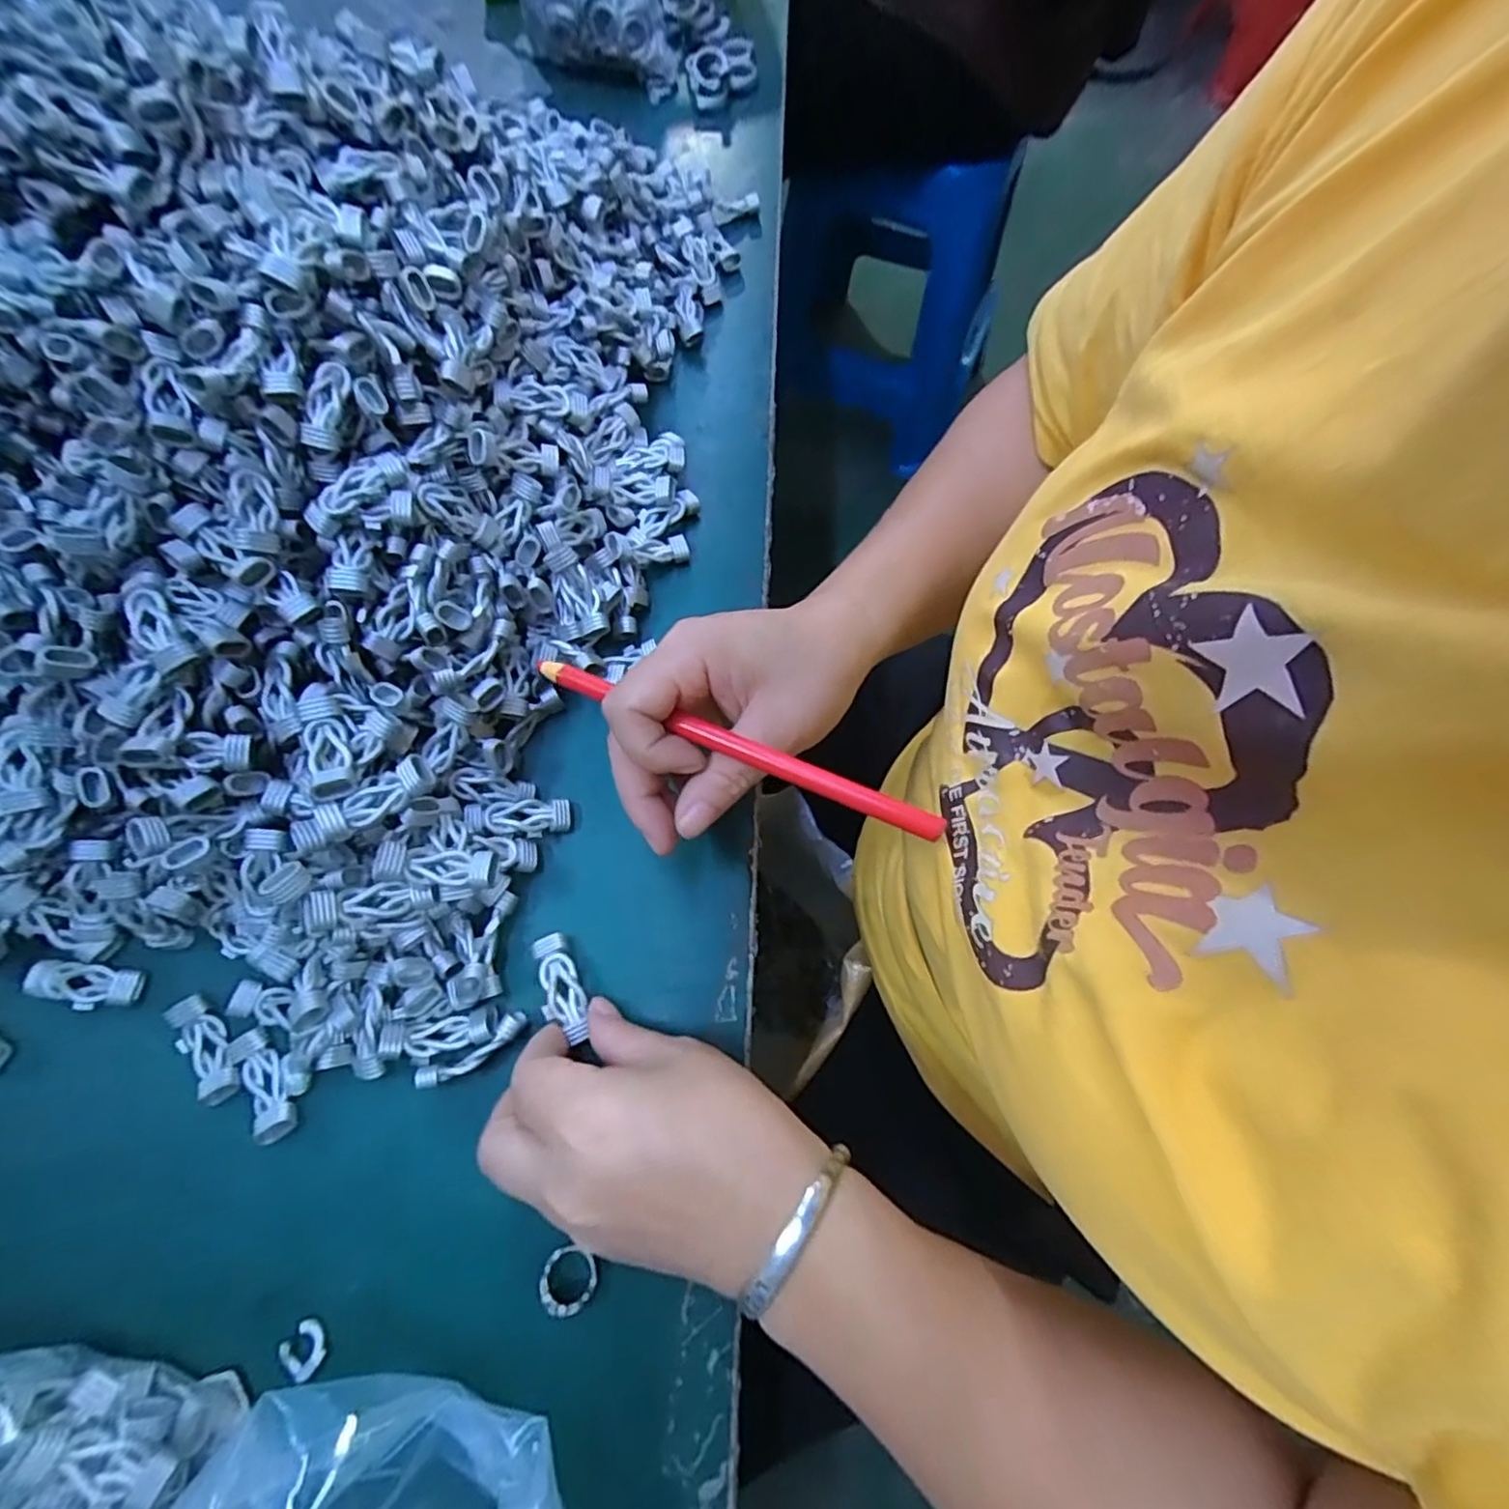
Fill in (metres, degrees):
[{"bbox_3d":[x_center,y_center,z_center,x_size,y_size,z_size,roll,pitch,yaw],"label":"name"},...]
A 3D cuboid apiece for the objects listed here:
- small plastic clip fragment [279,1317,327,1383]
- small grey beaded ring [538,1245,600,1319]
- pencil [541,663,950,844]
[{"bbox_3d":[-0.164,0.217,0.239,0.015,0.005,0.013,35,74,10],"label":"small plastic clip fragment"},{"bbox_3d":[-0.070,0.197,0.244,0.020,0.004,0.021,22,27,11],"label":"small grey beaded ring"},{"bbox_3d":[-0.011,-0.005,0.245,0.167,0.007,0.010,23,72,16],"label":"pencil"}]

